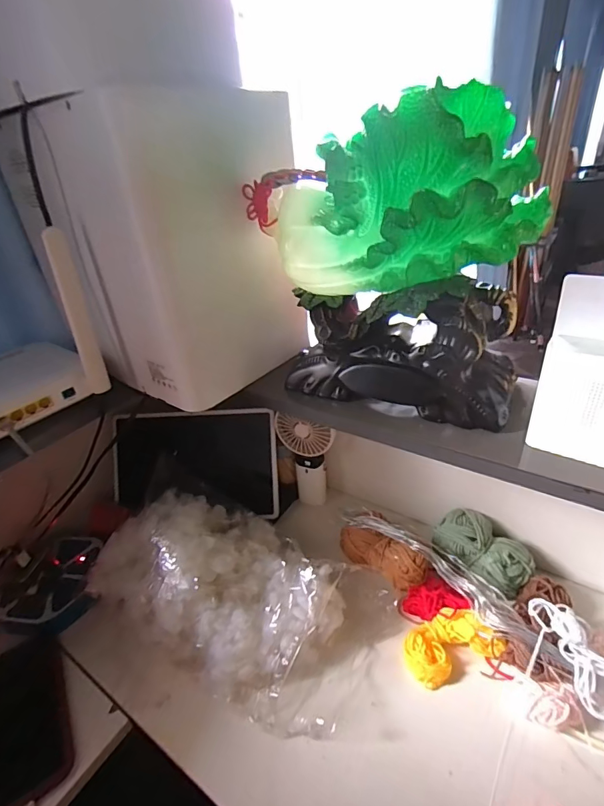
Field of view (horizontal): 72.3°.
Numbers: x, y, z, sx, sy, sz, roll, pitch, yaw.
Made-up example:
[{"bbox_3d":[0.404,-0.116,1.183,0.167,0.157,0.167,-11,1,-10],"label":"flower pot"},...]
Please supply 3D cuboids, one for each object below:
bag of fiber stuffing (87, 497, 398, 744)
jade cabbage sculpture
[{"bbox_3d":[-0.073,0.210,0.473,0.325,0.121,0.179,9,35,23],"label":"bag of fiber stuffing"},{"bbox_3d":[0.064,-0.107,0.361,0.246,0.234,0.089,10,35,23],"label":"jade cabbage sculpture"}]

